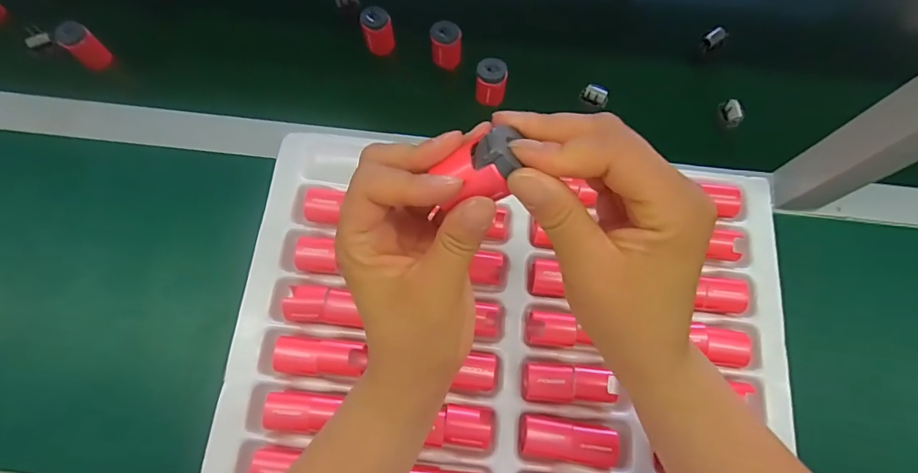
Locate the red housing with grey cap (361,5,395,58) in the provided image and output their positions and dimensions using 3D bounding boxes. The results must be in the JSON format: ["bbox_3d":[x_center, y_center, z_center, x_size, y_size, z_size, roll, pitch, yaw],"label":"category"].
[{"bbox_3d":[-0.086,-0.217,0.496,0.029,0.039,0.029,-17,71,-7],"label":"red housing with grey cap"}]

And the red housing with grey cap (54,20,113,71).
[{"bbox_3d":[-0.382,-0.193,0.479,0.027,0.042,0.029,39,74,12],"label":"red housing with grey cap"}]

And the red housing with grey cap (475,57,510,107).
[{"bbox_3d":[0.033,-0.154,0.470,0.031,0.036,0.028,10,70,2],"label":"red housing with grey cap"}]

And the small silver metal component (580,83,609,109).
[{"bbox_3d":[0.139,-0.143,0.478,0.027,0.016,0.015,22,71,6],"label":"small silver metal component"}]

